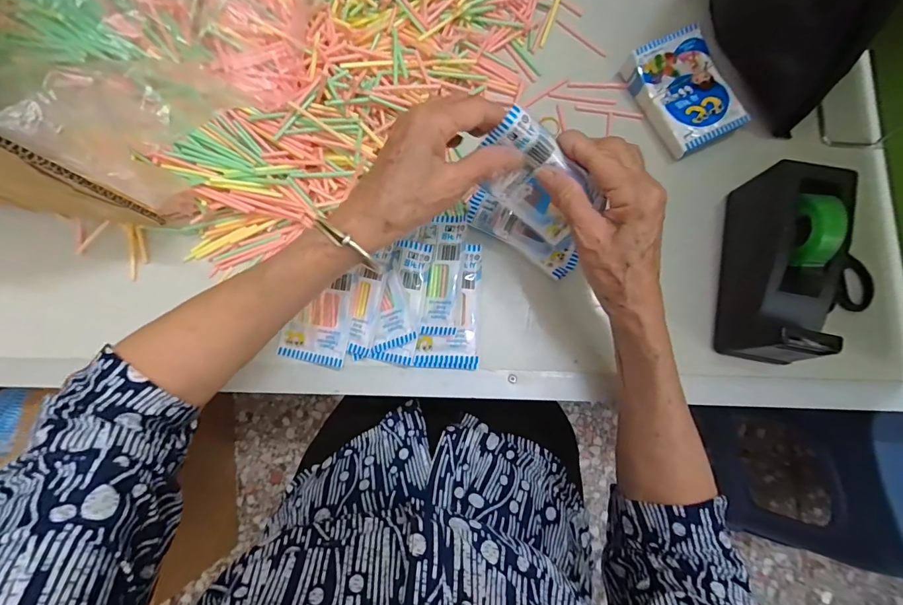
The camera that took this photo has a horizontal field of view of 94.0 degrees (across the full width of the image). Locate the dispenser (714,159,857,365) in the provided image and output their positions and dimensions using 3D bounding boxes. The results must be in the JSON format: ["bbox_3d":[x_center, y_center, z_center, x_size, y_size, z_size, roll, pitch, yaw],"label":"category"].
[{"bbox_3d":[0.266,-0.030,0.337,0.061,0.082,0.150,13,81,3],"label":"dispenser"}]

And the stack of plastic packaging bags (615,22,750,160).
[{"bbox_3d":[0.217,-0.195,0.393,0.072,0.031,0.104,-25,81,-3],"label":"stack of plastic packaging bags"}]

